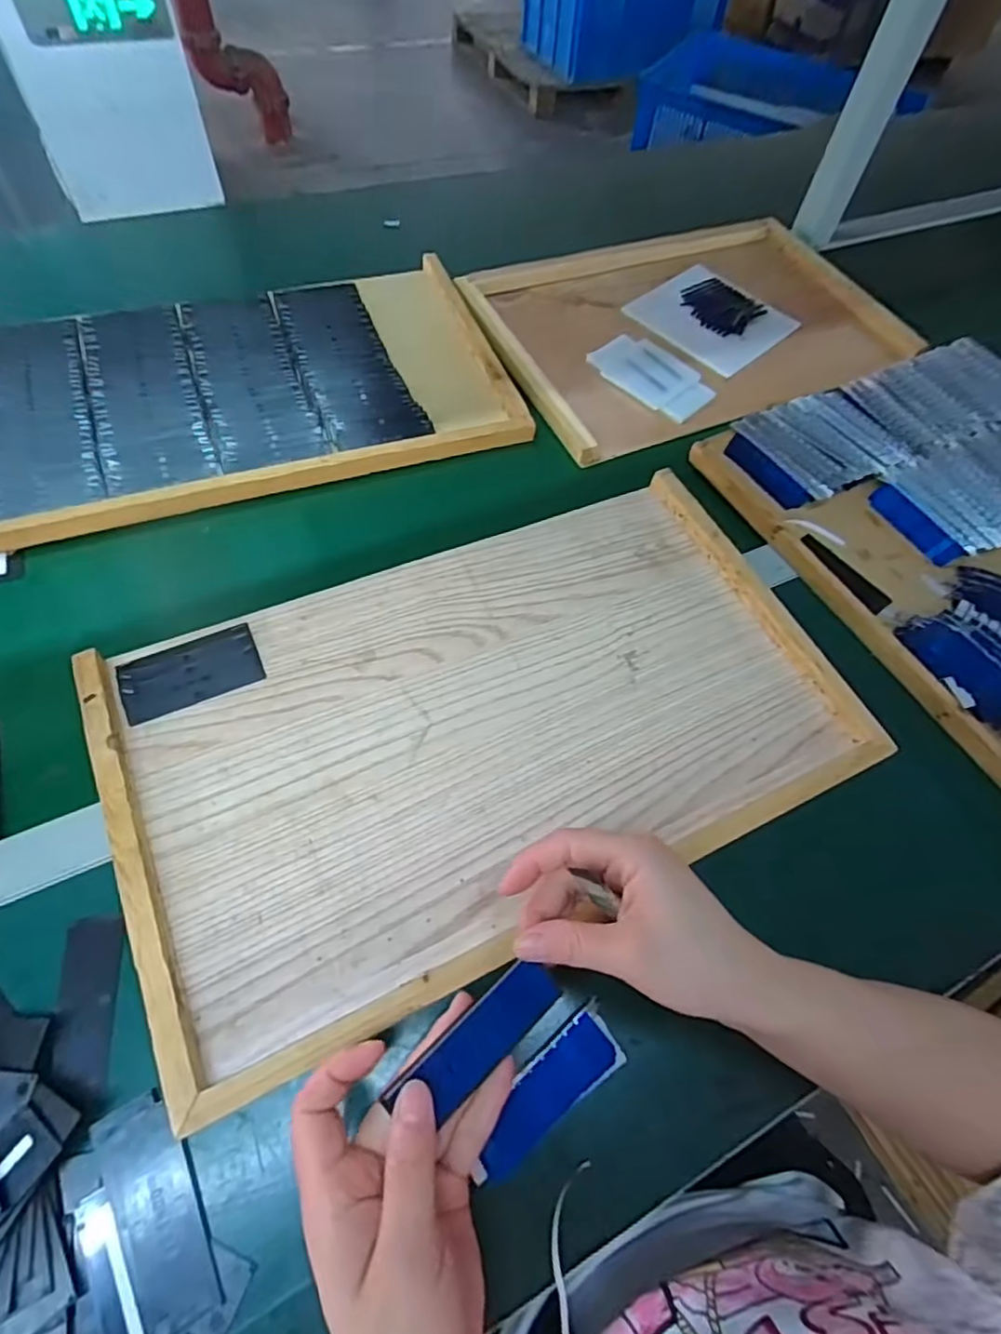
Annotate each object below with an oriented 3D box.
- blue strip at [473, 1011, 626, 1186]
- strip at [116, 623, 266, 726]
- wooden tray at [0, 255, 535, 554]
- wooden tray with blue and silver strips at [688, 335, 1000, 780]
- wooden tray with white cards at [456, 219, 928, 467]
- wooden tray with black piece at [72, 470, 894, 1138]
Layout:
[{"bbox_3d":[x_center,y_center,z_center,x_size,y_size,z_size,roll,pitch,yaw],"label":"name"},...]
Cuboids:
[{"bbox_3d":[0.025,0.231,0.334,0.093,0.005,0.031,-32,72,-19],"label":"blue strip"},{"bbox_3d":[-0.221,0.004,0.443,0.091,0.005,0.051,-21,67,-17],"label":"strip"},{"bbox_3d":[-0.248,-0.276,0.605,0.491,0.025,0.292,-16,63,-12],"label":"wooden tray"},{"bbox_3d":[0.467,-0.101,0.556,0.385,0.050,0.475,-25,65,-17],"label":"wooden tray with blue and silver strips"},{"bbox_3d":[0.231,-0.402,0.715,0.485,0.024,0.318,-23,64,-16],"label":"wooden tray with white cards"},{"bbox_3d":[-0.002,0.033,0.443,0.492,0.025,0.292,-22,64,-15],"label":"wooden tray with black piece"}]

